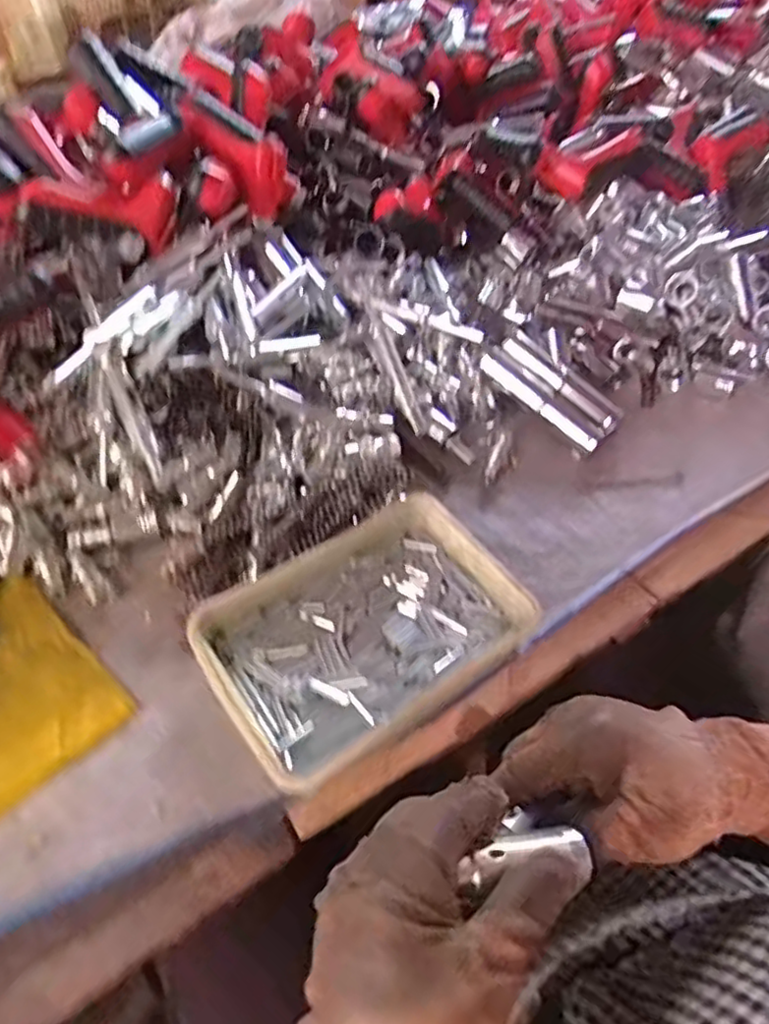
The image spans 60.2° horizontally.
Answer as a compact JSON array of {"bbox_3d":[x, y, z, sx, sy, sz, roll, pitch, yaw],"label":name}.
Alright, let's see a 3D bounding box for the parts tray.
[{"bbox_3d":[-0.013,0.077,0.441,0.202,0.036,0.142,-29,57,-24],"label":"parts tray"}]

